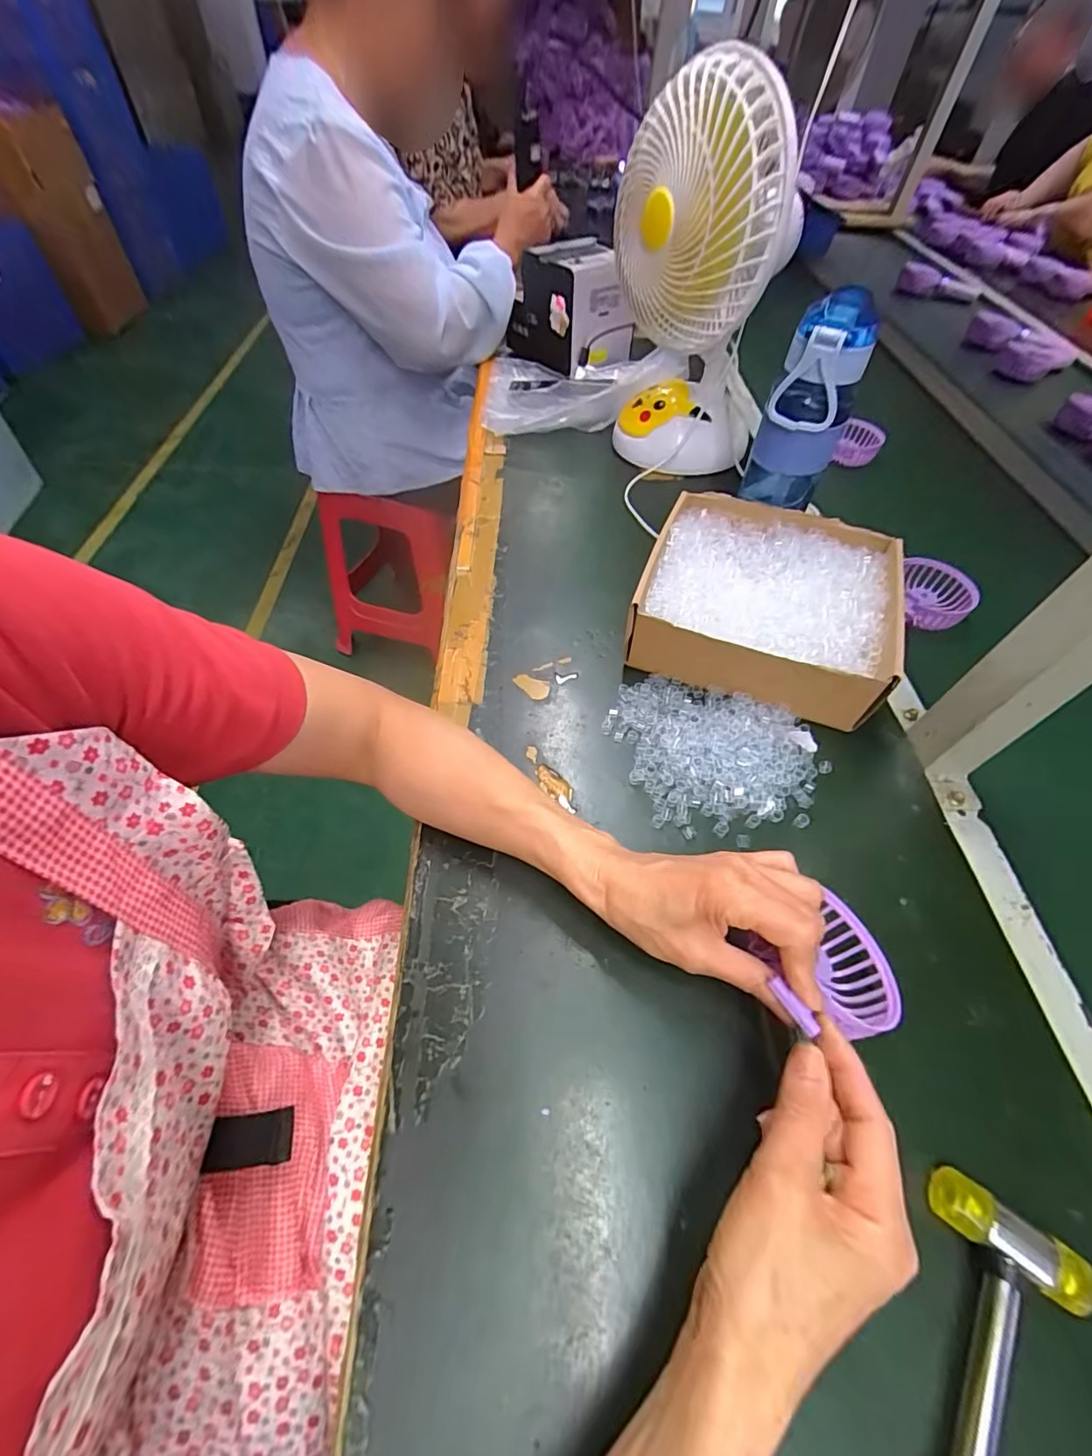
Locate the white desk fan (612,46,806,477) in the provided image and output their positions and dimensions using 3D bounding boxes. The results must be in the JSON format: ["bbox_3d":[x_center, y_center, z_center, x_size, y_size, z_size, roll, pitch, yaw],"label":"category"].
[{"bbox_3d":[0.159,-0.461,0.589,0.180,0.337,0.136,12,54,5],"label":"white desk fan"}]

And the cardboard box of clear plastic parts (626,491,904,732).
[{"bbox_3d":[0.205,-0.122,0.499,0.215,0.062,0.211,19,55,10],"label":"cardboard box of clear plastic parts"}]

